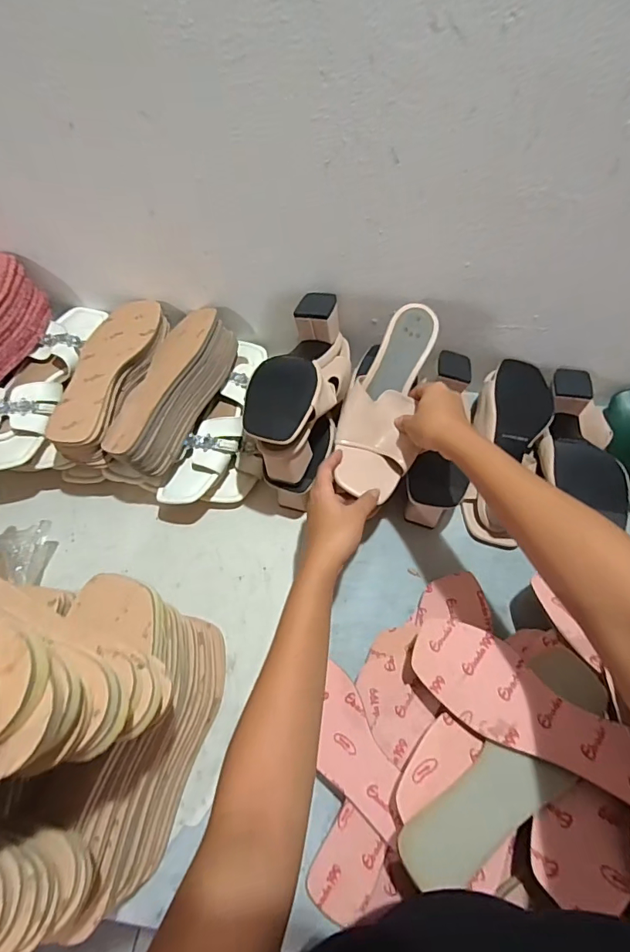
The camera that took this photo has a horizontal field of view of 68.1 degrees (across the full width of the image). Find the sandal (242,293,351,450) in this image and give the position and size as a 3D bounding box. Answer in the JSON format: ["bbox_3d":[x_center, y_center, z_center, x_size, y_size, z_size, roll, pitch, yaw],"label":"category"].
[{"bbox_3d":[-0.009,-0.121,0.567,0.095,0.082,0.226,20,65,12],"label":"sandal"}]

